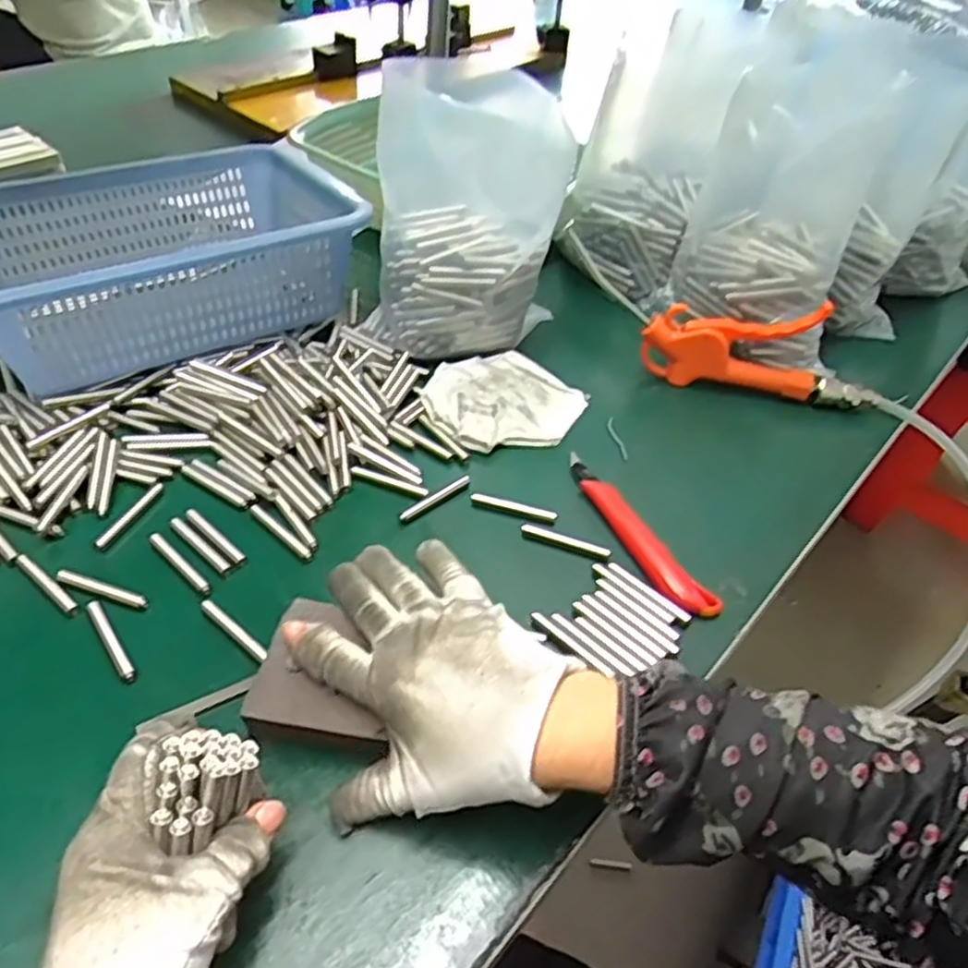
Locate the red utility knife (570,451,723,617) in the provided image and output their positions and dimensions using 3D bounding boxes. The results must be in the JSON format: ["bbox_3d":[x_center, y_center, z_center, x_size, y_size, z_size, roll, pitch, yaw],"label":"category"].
[{"bbox_3d":[0.095,0.030,0.472,0.022,0.012,0.147,-19,50,-23],"label":"red utility knife"}]

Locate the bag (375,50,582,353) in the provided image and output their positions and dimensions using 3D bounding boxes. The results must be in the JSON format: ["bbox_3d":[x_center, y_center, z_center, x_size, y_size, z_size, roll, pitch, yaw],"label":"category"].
[{"bbox_3d":[-0.014,-0.201,0.563,0.138,0.200,0.088,3,45,-3],"label":"bag"}]

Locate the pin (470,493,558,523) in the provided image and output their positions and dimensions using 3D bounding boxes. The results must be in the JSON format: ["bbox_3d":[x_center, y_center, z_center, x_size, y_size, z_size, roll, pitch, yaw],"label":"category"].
[{"bbox_3d":[0.019,0.016,0.484,0.058,0.007,0.007,17,46,11],"label":"pin"}]

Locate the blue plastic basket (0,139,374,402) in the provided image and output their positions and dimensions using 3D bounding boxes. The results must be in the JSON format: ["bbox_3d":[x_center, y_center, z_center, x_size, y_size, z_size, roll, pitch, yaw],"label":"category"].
[{"bbox_3d":[-0.266,-0.189,0.592,0.297,0.094,0.221,-20,51,-23],"label":"blue plastic basket"}]

